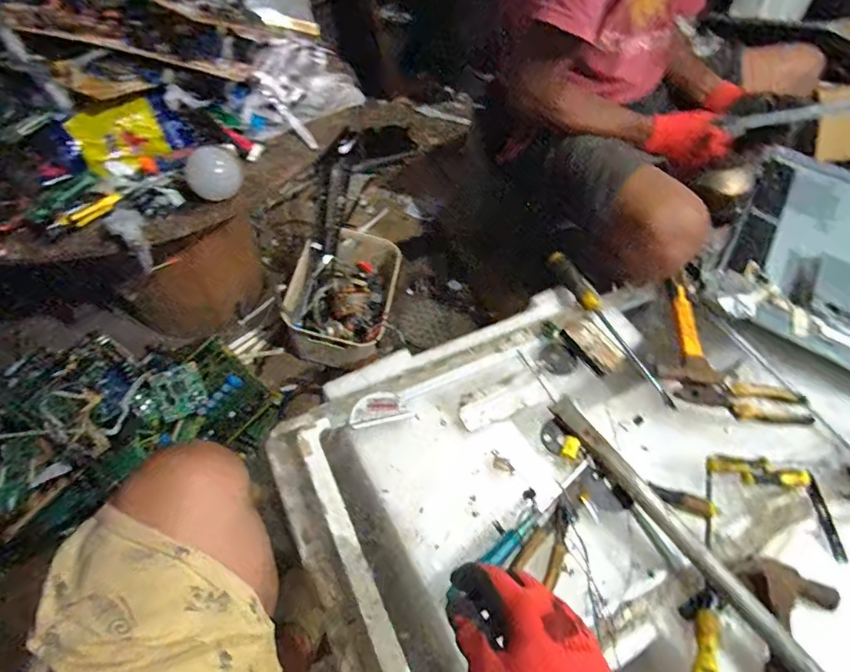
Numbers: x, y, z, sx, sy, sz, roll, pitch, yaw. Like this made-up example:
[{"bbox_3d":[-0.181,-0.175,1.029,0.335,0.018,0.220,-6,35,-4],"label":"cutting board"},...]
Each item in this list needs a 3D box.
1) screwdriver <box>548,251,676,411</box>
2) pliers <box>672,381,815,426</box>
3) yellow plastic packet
[{"bbox_3d":[0.288,-0.021,0.751,0.030,0.028,0.300,-21,57,-17],"label":"screwdriver"},{"bbox_3d":[0.452,0.090,0.684,0.177,0.017,0.062,4,54,0],"label":"pliers"},{"bbox_3d":[-0.390,-0.253,0.620,0.097,0.070,0.005,-28,41,-19],"label":"yellow plastic packet"}]

